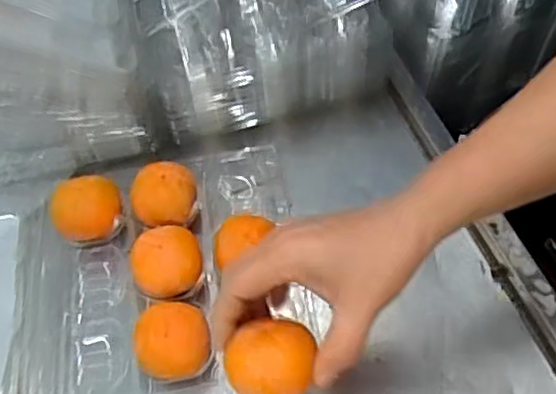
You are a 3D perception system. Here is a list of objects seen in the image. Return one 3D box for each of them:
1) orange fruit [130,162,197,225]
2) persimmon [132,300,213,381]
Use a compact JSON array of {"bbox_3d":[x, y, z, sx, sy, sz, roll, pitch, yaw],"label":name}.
[{"bbox_3d":[-0.092,0.002,0.534,0.052,0.037,0.052,-2,55,3],"label":"orange fruit"},{"bbox_3d":[-0.075,0.107,0.471,0.054,0.046,0.048,0,56,5],"label":"persimmon"}]

